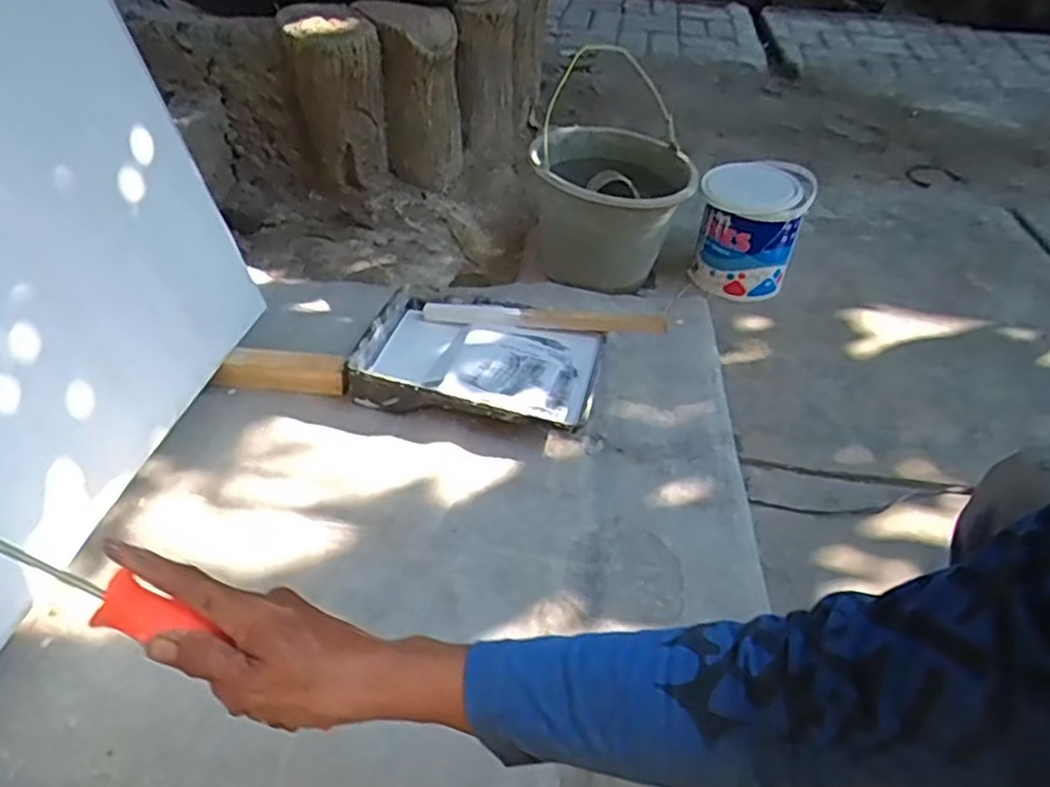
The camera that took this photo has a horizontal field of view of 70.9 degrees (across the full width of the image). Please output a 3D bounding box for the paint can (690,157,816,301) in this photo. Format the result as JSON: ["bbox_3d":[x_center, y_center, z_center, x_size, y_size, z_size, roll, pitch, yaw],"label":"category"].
[{"bbox_3d":[0.418,-0.309,1.390,0.182,0.212,0.182,3,40,-3],"label":"paint can"}]

